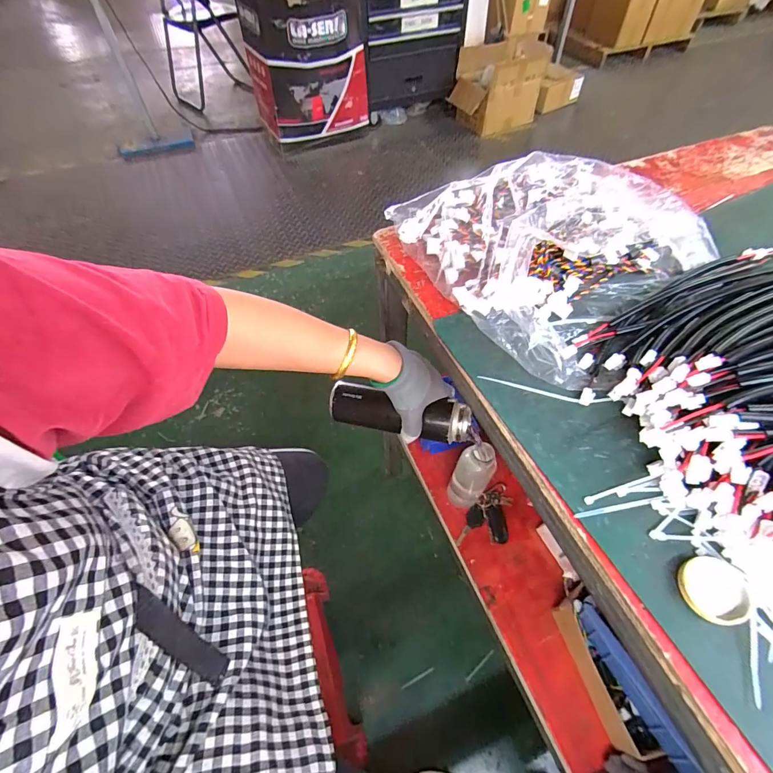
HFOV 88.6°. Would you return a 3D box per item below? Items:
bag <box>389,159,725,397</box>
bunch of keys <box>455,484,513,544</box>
[{"bbox_3d":[0.174,-0.184,0.458,0.261,0.084,0.314,-28,58,-17],"label":"bag"},{"bbox_3d":[0.182,0.230,0.715,0.080,0.015,0.123,13,56,11],"label":"bunch of keys"}]

